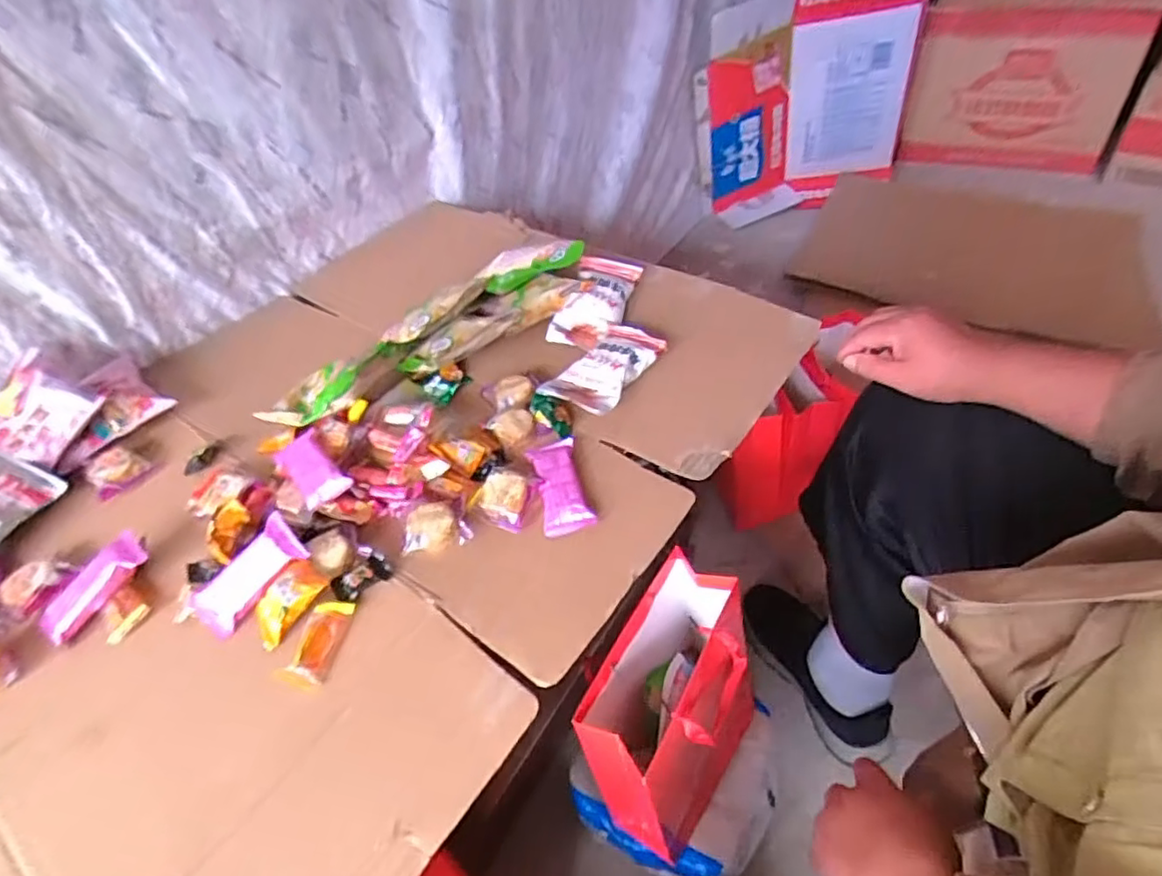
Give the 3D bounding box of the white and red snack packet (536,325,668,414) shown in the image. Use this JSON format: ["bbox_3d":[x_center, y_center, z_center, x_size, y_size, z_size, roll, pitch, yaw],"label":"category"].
[{"bbox_3d":[0.025,-0.074,0.667,0.072,0.018,0.128,28,57,26],"label":"white and red snack packet"}]

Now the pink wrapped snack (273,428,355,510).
[{"bbox_3d":[-0.242,0.027,0.573,0.040,0.019,0.084,-35,55,-22],"label":"pink wrapped snack"}]

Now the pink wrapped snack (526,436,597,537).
[{"bbox_3d":[-0.020,0.043,0.585,0.044,0.023,0.096,-13,50,-6],"label":"pink wrapped snack"}]

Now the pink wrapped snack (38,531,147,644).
[{"bbox_3d":[-0.399,0.122,0.525,0.038,0.016,0.091,30,75,27],"label":"pink wrapped snack"}]

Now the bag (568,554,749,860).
[{"bbox_3d":[0.093,0.263,0.628,0.128,0.239,0.201,24,55,28],"label":"bag"}]

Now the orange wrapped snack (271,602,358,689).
[{"bbox_3d":[-0.200,0.155,0.485,0.031,0.013,0.068,6,50,11],"label":"orange wrapped snack"}]

